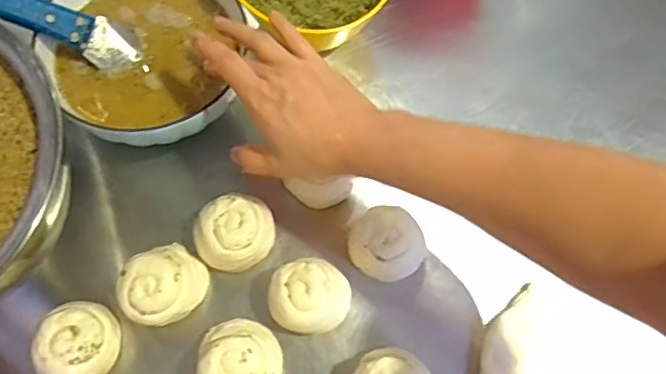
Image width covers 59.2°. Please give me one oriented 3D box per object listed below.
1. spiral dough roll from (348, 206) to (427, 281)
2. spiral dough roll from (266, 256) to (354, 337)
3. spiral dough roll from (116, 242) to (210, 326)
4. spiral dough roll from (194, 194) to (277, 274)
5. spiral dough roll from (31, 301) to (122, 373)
[{"bbox_3d":[0.047,0.051,0.505,0.061,0.056,0.060,0,70,-1],"label":"spiral dough roll"},{"bbox_3d":[-0.018,0.092,0.485,0.065,0.054,0.056,-4,70,-3],"label":"spiral dough roll"},{"bbox_3d":[-0.138,0.080,0.479,0.065,0.042,0.058,-33,74,-12],"label":"spiral dough roll"},{"bbox_3d":[-0.083,0.041,0.506,0.066,0.054,0.058,-39,75,-14],"label":"spiral dough roll"},{"bbox_3d":[-0.202,0.125,0.465,0.055,0.041,0.067,8,70,2],"label":"spiral dough roll"}]

